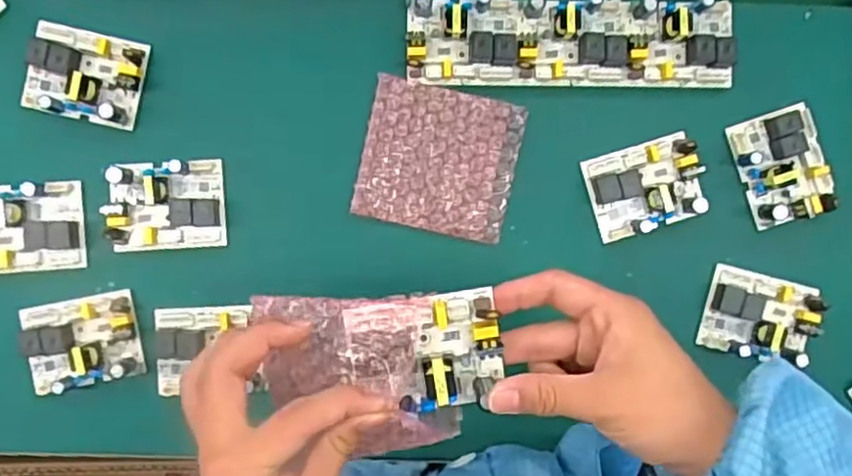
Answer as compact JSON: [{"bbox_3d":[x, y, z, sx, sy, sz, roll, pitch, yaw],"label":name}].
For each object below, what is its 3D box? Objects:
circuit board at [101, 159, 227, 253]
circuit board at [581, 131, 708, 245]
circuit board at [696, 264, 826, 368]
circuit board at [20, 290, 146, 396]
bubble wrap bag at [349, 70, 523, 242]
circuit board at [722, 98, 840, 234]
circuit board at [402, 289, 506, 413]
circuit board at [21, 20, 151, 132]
[{"bbox_3d":[-0.188,-0.023,0.504,0.080,0.022,0.062,-4,93,-2],"label":"circuit board"},{"bbox_3d":[0.164,-0.037,0.519,0.081,0.022,0.063,-17,94,-1],"label":"circuit board"},{"bbox_3d":[0.253,0.059,0.523,0.080,0.027,0.061,13,92,-3],"label":"circuit board"},{"bbox_3d":[-0.248,0.076,0.503,0.078,0.027,0.063,-11,93,-2],"label":"circuit board"},{"bbox_3d":[0.010,-0.058,0.517,0.110,0.006,0.102,12,92,-3],"label":"bubble wrap bag"},{"bbox_3d":[0.267,-0.053,0.521,0.060,0.028,0.081,-19,94,-1],"label":"circuit board"},{"bbox_3d":[0.016,0.060,0.369,0.049,0.026,0.063,0,93,-2],"label":"circuit board"},{"bbox_3d":[-0.245,-0.117,0.500,0.079,0.022,0.063,13,92,-3],"label":"circuit board"}]

